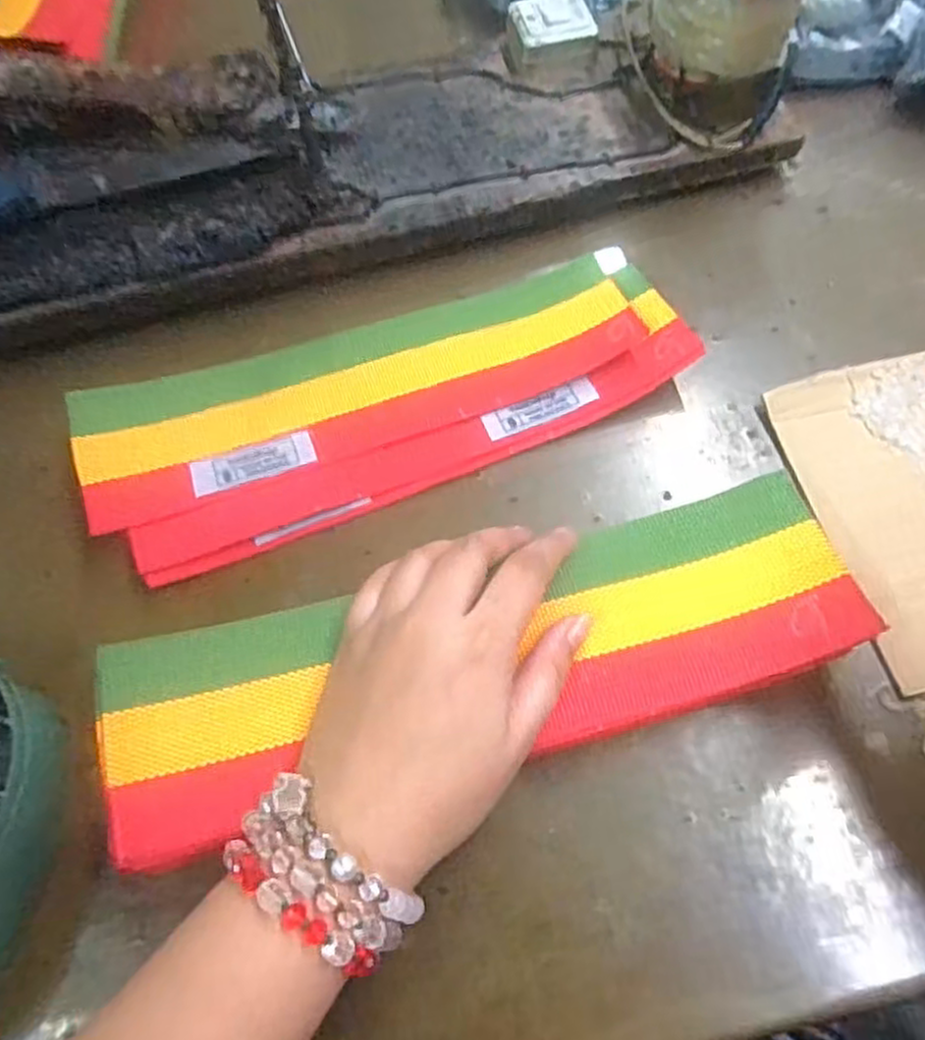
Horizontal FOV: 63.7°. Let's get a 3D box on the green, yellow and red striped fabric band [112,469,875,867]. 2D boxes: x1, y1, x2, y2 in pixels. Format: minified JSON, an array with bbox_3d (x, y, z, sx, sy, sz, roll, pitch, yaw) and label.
[{"bbox_3d":[0.008,0.054,0.297,0.288,0.033,0.086,-13,63,-3],"label":"green, yellow and red striped fabric band"}]

